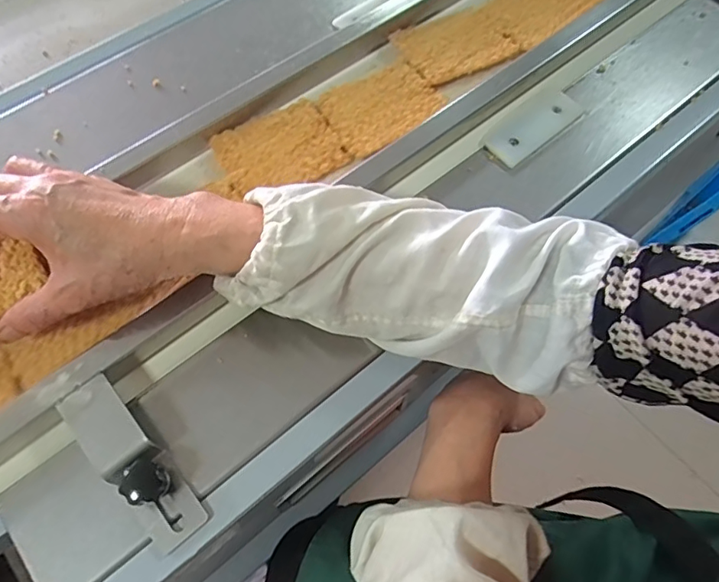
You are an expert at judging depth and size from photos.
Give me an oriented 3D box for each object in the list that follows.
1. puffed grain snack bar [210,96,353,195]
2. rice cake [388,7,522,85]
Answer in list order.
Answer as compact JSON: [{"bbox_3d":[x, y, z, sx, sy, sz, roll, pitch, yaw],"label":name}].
[{"bbox_3d":[-0.060,-0.105,0.397,0.085,0.012,0.069,-27,67,-13],"label":"puffed grain snack bar"},{"bbox_3d":[0.079,-0.207,0.441,0.090,0.008,0.065,-20,65,-10],"label":"rice cake"}]

